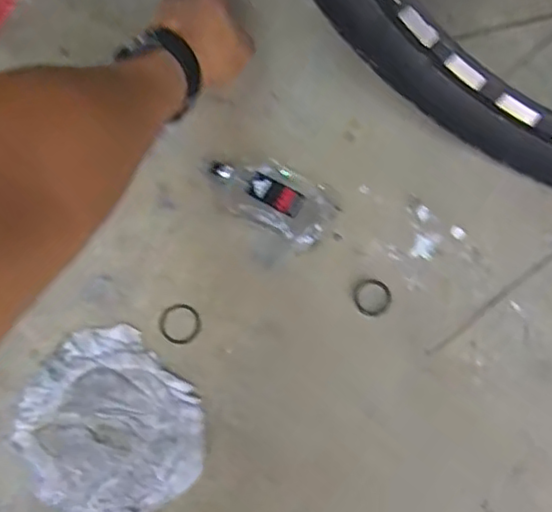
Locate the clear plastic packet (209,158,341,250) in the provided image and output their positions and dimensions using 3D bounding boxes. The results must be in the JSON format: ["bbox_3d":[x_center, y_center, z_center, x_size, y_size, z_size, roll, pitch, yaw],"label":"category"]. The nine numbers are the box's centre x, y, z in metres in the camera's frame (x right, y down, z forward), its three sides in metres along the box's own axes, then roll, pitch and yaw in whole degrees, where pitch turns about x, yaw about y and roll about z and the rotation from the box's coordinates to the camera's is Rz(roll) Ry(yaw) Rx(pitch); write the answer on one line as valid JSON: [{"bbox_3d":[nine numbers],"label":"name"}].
[{"bbox_3d":[-0.005,-0.059,0.596,0.122,0.031,0.058,31,78,10],"label":"clear plastic packet"}]

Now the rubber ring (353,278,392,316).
[{"bbox_3d":[0.089,0.038,0.582,0.033,0.004,0.033,0,74,2],"label":"rubber ring"}]

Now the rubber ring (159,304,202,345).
[{"bbox_3d":[-0.088,0.062,0.582,0.037,0.005,0.037,0,74,2],"label":"rubber ring"}]

